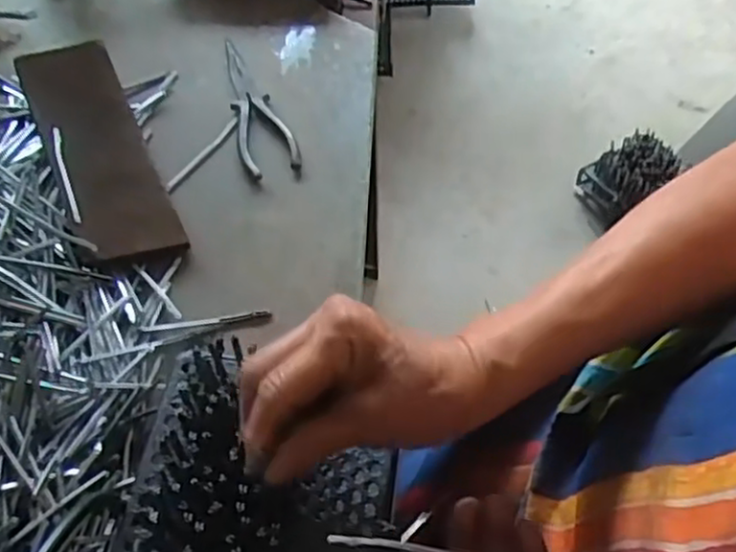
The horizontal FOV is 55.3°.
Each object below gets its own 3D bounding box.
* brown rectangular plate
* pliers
[{"bbox_3d":[-0.242,-0.118,0.625,0.080,0.017,0.248,-18,62,-25],"label":"brown rectangular plate"},{"bbox_3d":[-0.105,-0.162,0.666,0.050,0.007,0.176,-14,57,-6],"label":"pliers"}]

